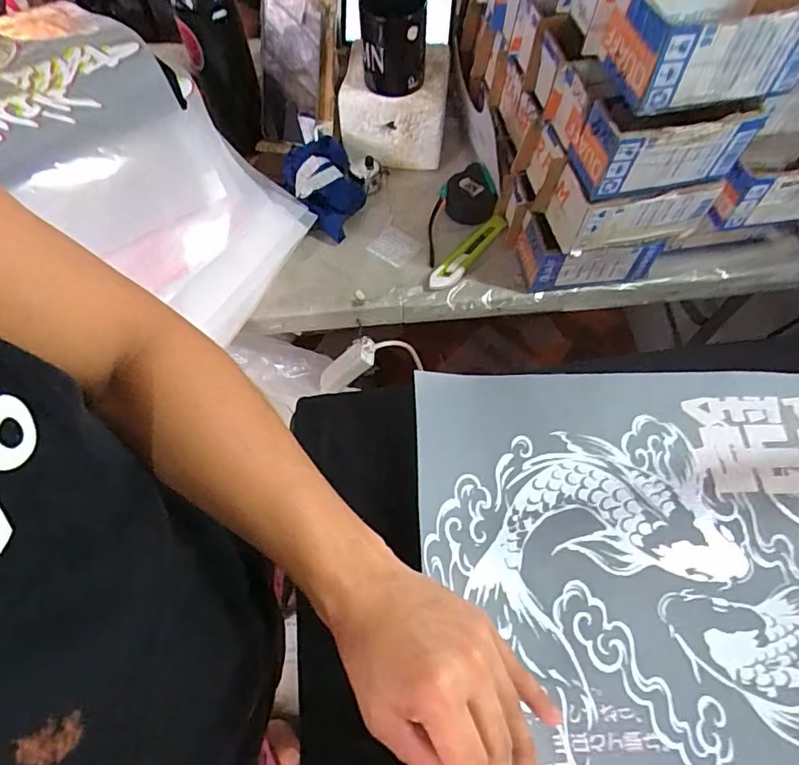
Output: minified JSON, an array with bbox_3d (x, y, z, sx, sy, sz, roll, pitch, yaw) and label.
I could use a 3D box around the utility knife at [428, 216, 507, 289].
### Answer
[{"bbox_3d":[0.091,-0.170,0.685,0.029,0.022,0.144,36,68,16],"label":"utility knife"}]

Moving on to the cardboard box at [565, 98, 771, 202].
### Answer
[{"bbox_3d":[0.254,-0.238,0.507,0.154,0.083,0.070,-8,63,-5],"label":"cardboard box"}]

